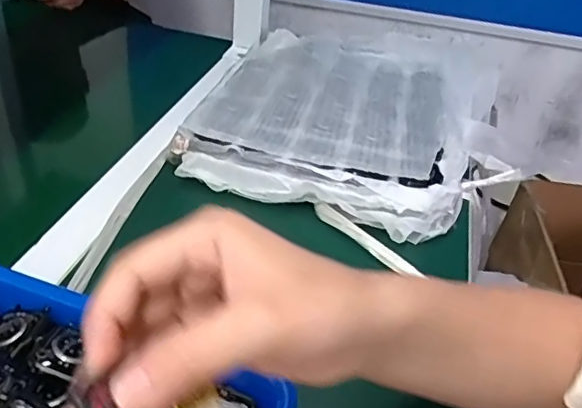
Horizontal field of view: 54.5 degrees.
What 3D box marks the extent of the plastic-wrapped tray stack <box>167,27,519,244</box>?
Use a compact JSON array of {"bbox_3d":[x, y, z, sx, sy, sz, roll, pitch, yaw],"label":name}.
[{"bbox_3d":[0.065,-0.098,0.583,0.300,0.052,0.308,14,37,10],"label":"plastic-wrapped tray stack"}]

